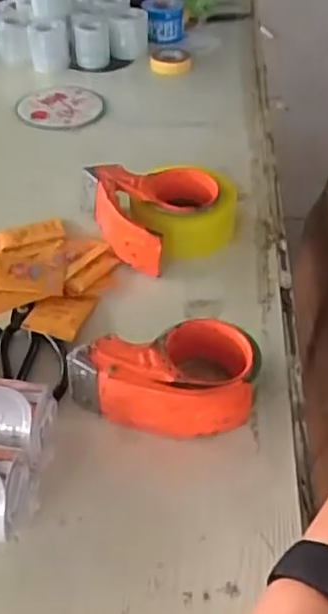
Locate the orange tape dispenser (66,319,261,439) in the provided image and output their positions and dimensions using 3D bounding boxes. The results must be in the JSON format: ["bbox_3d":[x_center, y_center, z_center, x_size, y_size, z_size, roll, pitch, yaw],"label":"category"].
[{"bbox_3d":[0.002,0.056,0.612,0.159,0.059,0.100,8,42,9],"label":"orange tape dispenser"}]

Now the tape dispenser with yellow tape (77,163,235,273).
[{"bbox_3d":[-0.006,-0.110,0.796,0.182,0.053,0.148,-1,42,-1],"label":"tape dispenser with yellow tape"}]

